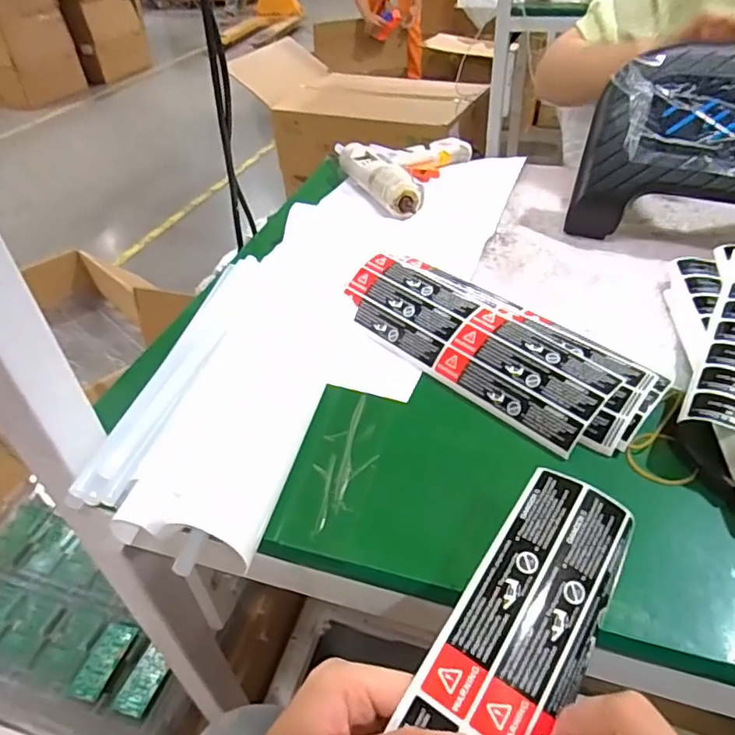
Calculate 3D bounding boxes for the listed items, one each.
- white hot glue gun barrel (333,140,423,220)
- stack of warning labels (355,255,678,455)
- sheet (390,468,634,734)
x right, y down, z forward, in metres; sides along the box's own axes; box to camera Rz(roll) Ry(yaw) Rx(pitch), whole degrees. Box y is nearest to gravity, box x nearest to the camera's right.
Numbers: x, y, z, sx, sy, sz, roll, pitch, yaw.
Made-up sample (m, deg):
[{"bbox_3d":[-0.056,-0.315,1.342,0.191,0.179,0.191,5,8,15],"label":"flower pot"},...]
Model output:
[{"bbox_3d":[0.011,-0.239,0.698,0.051,0.036,0.198,-18,43,-16],"label":"white hot glue gun barrel"},{"bbox_3d":[0.092,-0.022,0.451,0.091,0.037,0.255,-34,49,-30],"label":"stack of warning labels"},{"bbox_3d":[0.048,0.157,0.244,0.062,0.012,0.238,29,70,13],"label":"sheet"}]

